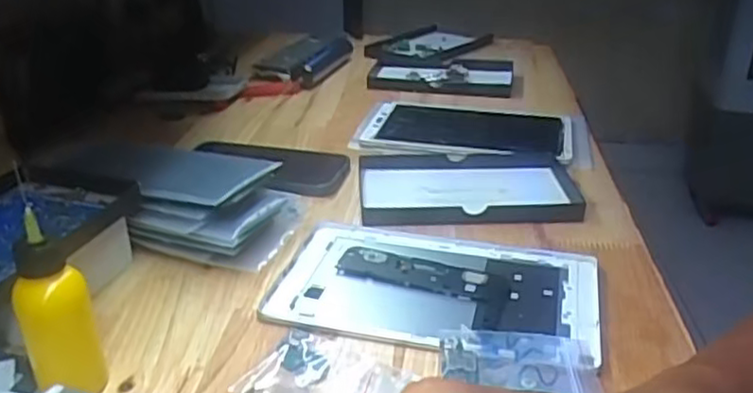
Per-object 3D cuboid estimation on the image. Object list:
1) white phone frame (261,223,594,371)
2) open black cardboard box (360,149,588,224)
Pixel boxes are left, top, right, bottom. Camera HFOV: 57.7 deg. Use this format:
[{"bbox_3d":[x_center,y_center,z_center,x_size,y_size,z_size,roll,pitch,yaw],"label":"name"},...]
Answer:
[{"bbox_3d":[0.041,0.060,0.467,0.211,0.009,0.131,7,28,12],"label":"white phone frame"},{"bbox_3d":[0.078,-0.009,0.597,0.182,0.024,0.125,0,27,-2],"label":"open black cardboard box"}]

